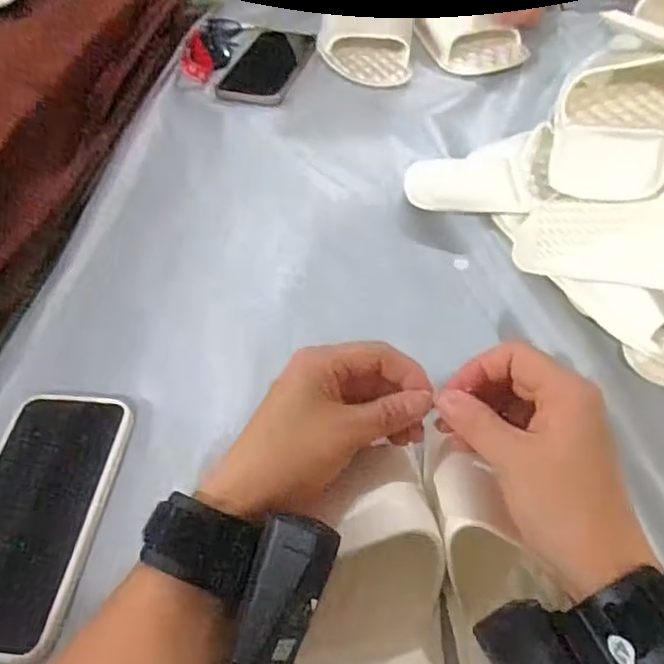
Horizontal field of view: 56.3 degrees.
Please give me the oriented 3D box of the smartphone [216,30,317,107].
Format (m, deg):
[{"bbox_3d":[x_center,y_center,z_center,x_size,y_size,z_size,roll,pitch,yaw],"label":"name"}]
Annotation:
[{"bbox_3d":[-0.072,-0.320,0.740,0.080,0.009,0.172,13,52,11],"label":"smartphone"}]

